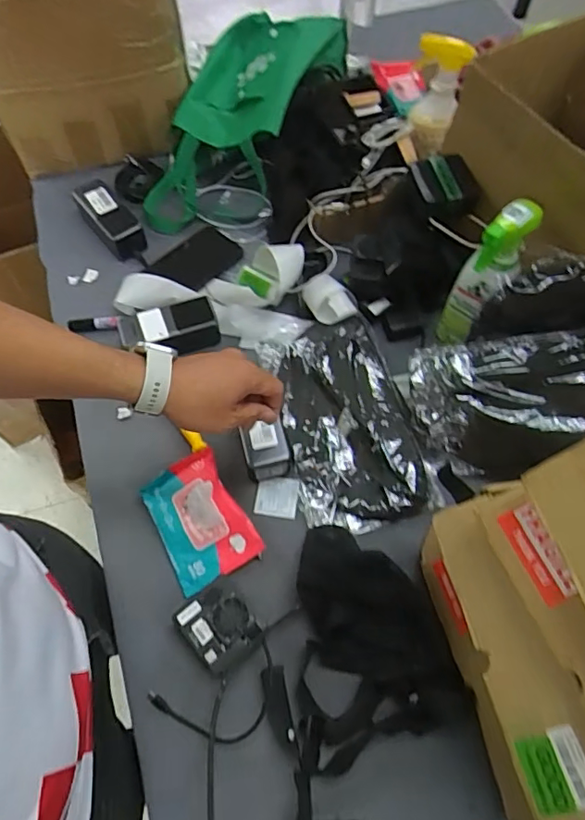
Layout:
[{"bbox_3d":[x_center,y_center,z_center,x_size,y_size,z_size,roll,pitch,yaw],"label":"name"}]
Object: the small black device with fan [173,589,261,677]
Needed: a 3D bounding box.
[{"bbox_3d":[-0.078,0.226,0.550,0.064,0.034,0.075,-38,69,-18],"label":"small black device with fan"}]

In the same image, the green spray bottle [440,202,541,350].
[{"bbox_3d":[0.232,-0.153,0.645,0.062,0.205,0.080,25,65,12],"label":"green spray bottle"}]

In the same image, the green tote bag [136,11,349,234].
[{"bbox_3d":[-0.089,-0.488,0.847,0.221,0.111,0.475,32,80,15],"label":"green tote bag"}]

